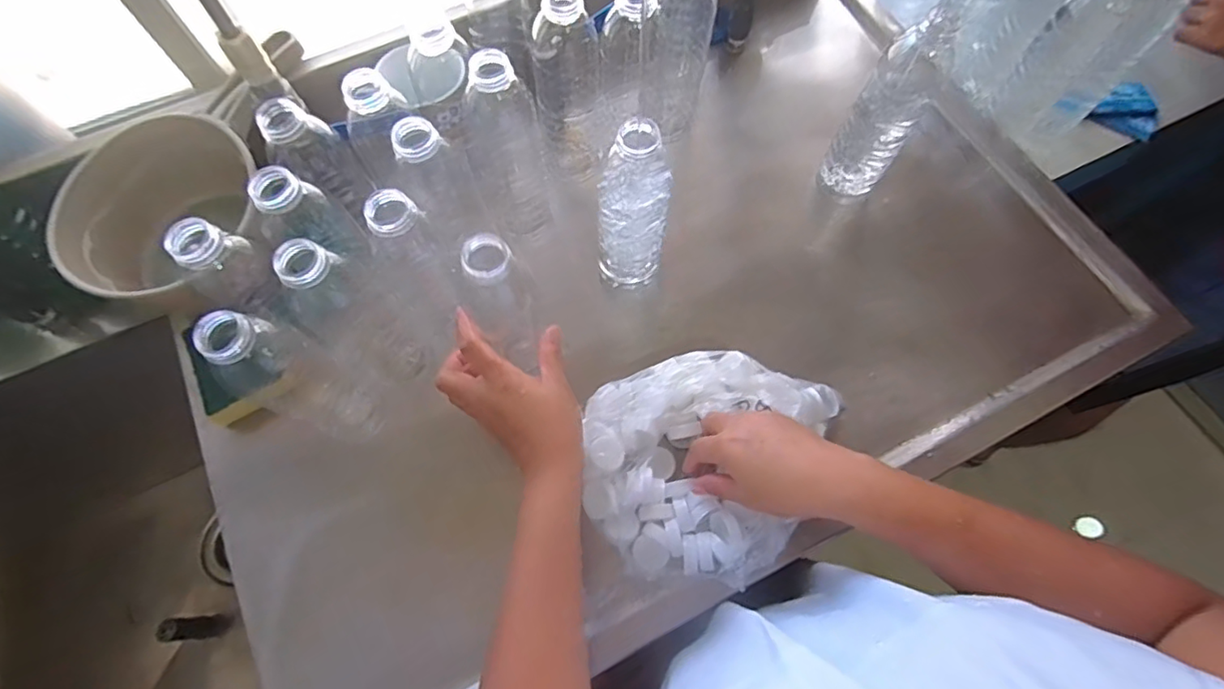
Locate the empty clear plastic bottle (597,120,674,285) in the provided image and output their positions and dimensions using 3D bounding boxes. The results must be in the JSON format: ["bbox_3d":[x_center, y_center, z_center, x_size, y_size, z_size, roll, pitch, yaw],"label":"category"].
[{"bbox_3d":[0.019,-0.115,0.498,0.058,0.181,0.059,3,68,1],"label":"empty clear plastic bottle"}]

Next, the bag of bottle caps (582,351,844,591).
[{"bbox_3d":[0.073,0.097,0.498,0.194,0.048,0.197,20,69,8],"label":"bag of bottle caps"}]

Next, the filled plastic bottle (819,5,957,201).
[{"bbox_3d":[0.256,-0.212,0.550,0.065,0.199,0.051,31,71,12],"label":"filled plastic bottle"}]

